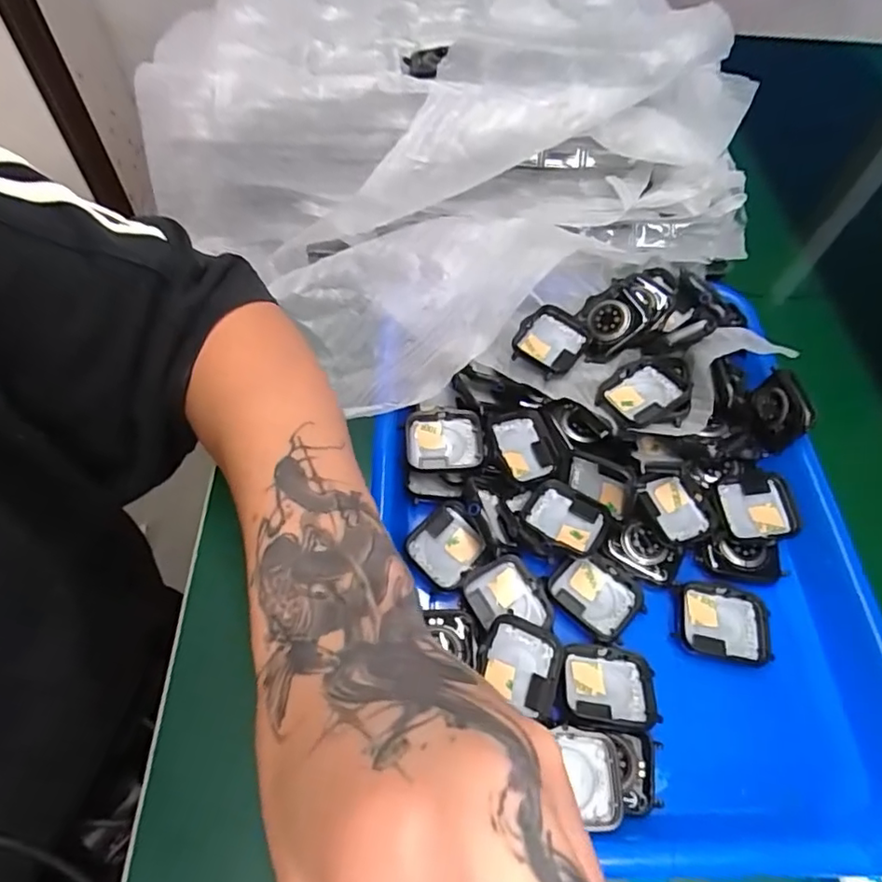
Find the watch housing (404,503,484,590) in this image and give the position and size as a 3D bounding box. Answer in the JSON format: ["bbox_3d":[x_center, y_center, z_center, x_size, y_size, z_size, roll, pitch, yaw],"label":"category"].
[{"bbox_3d":[0.004,0.056,0.314,0.038,0.012,0.035,-39,67,-24],"label":"watch housing"}]

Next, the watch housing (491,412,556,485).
[{"bbox_3d":[0.048,0.003,0.334,0.034,0.010,0.040,-11,73,-14],"label":"watch housing"}]

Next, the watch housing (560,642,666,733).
[{"bbox_3d":[0.080,0.117,0.276,0.043,0.014,0.037,6,57,1],"label":"watch housing"}]

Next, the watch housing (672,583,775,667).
[{"bbox_3d":[0.143,0.093,0.296,0.044,0.008,0.038,12,58,6],"label":"watch housing"}]

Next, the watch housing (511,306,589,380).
[{"bbox_3d":[0.064,-0.057,0.345,0.036,0.019,0.043,30,61,16],"label":"watch housing"}]

